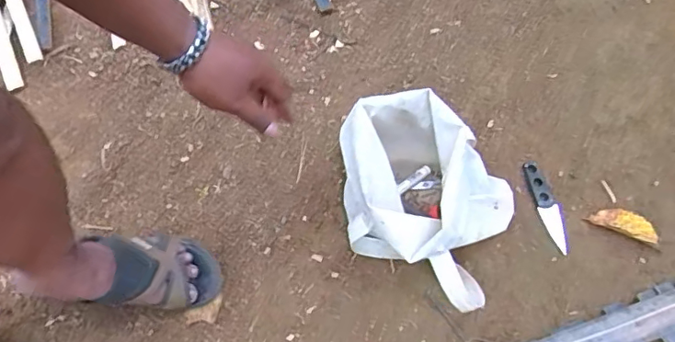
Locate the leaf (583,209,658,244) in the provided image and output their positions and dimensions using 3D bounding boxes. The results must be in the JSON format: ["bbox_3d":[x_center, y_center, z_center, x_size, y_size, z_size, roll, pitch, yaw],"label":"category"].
[{"bbox_3d":[0.437,0.080,0.812,0.098,0.015,0.037,21,66,13],"label":"leaf"}]

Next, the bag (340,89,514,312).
[{"bbox_3d":[0.120,0.032,0.766,0.255,0.164,0.214,25,67,14],"label":"bag"}]

